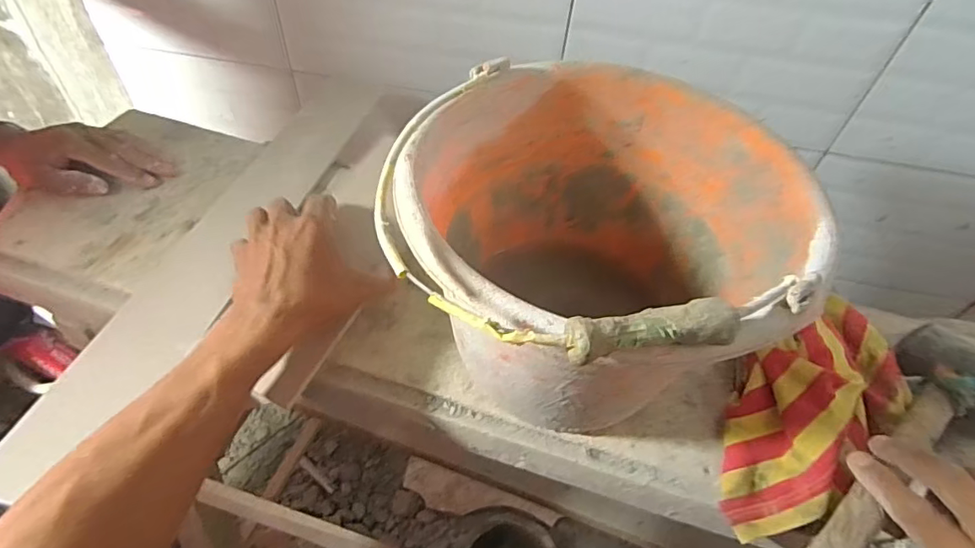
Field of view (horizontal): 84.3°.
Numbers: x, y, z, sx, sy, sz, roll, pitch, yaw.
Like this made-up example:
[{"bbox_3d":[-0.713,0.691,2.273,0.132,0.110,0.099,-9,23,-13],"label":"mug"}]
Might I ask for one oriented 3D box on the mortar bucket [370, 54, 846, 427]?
[{"bbox_3d":[0.074,-0.009,0.405,0.271,0.221,0.258,3,51,-3],"label":"mortar bucket"}]

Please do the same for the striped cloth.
[{"bbox_3d":[0.258,0.106,0.419,0.116,0.060,0.226,39,72,23],"label":"striped cloth"}]

